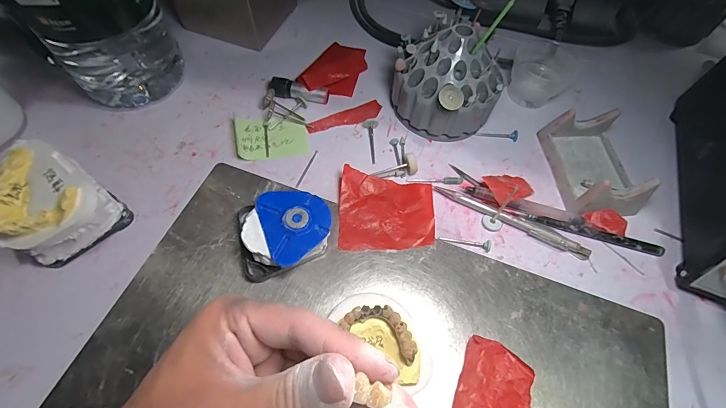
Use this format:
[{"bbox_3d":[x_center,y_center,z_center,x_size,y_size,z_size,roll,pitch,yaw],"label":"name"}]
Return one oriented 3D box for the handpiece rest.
[{"bbox_3d":[0.218,-0.039,0.331,0.067,0.041,0.095,-3,62,-5],"label":"handpiece rest"}]

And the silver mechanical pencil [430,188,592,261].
[{"bbox_3d":[0.129,0.014,0.314,0.139,0.009,0.010,25,63,10],"label":"silver mechanical pencil"}]

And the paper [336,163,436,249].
[{"bbox_3d":[0.021,0.006,0.309,0.080,0.016,0.068,2,61,-2],"label":"paper"}]

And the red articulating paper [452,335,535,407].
[{"bbox_3d":[0.094,0.133,0.248,0.055,0.004,0.064,20,62,8],"label":"red articulating paper"}]

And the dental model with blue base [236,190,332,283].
[{"bbox_3d":[-0.061,0.023,0.285,0.070,0.030,0.064,1,61,-2],"label":"dental model with blue base"}]

